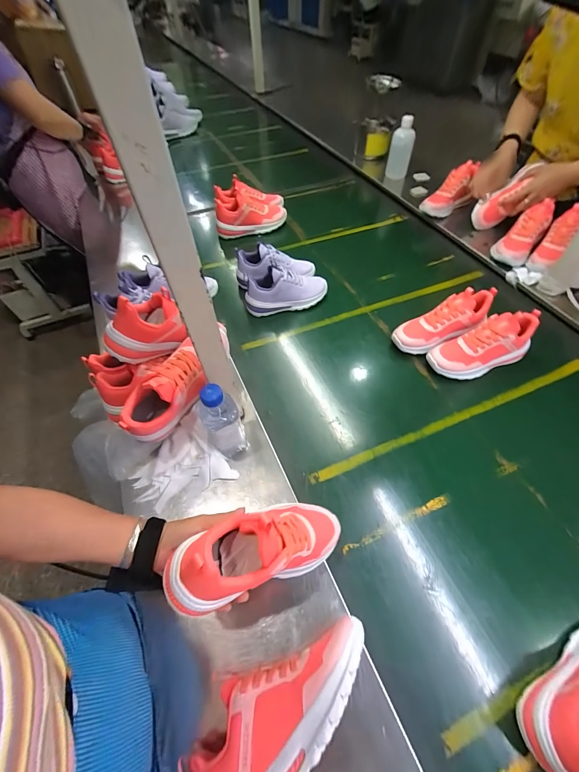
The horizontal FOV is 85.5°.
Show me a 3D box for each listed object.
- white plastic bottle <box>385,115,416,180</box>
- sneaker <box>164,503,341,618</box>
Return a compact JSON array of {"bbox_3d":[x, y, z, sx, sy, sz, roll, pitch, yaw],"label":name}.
[{"bbox_3d":[0.403,-0.858,1.127,0.082,0.170,0.092,16,56,11],"label":"white plastic bottle"},{"bbox_3d":[-0.016,0.186,0.371,0.220,0.095,0.070,2,47,-40],"label":"sneaker"}]

